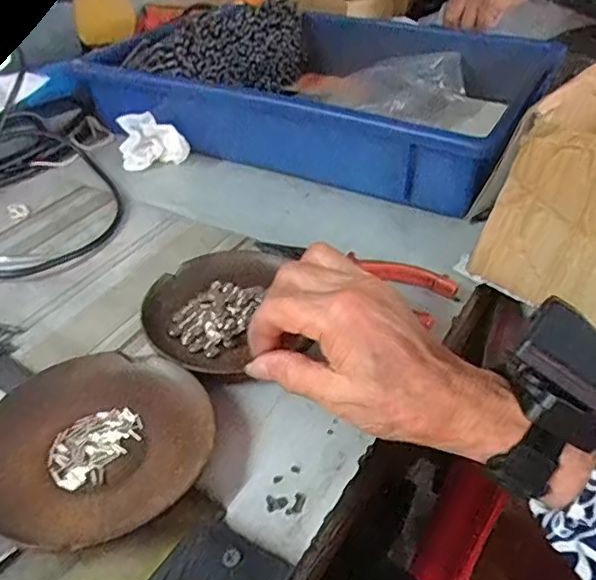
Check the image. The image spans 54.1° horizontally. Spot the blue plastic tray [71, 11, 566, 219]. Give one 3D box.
[{"bbox_3d":[0.035,-0.207,0.603,0.393,0.076,0.275,19,43,24],"label":"blue plastic tray"}]

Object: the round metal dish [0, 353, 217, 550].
[{"bbox_3d":[-0.100,0.077,0.293,0.110,0.017,0.108,-1,38,1],"label":"round metal dish"}]

